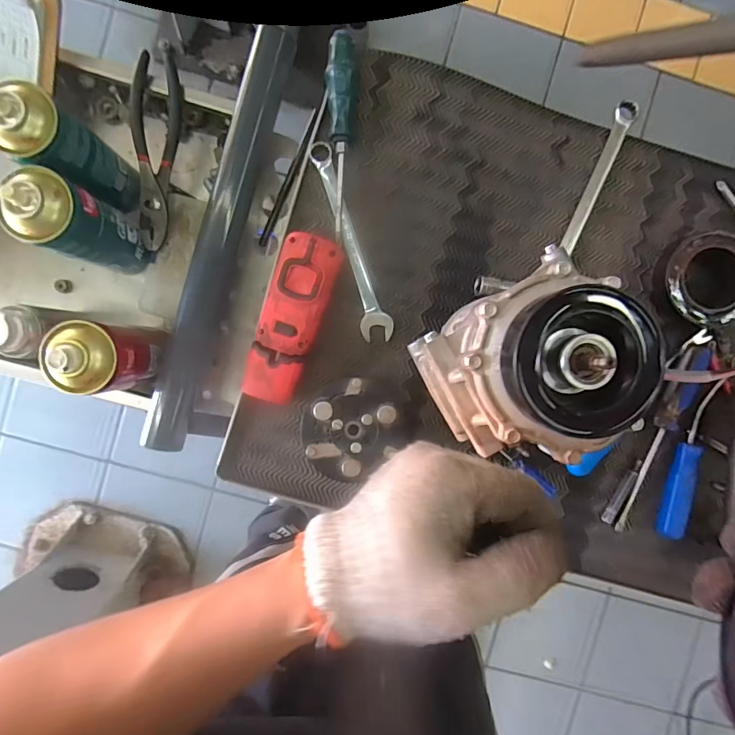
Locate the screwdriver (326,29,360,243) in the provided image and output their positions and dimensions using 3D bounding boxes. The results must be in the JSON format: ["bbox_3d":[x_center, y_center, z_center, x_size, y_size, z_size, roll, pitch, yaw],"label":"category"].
[{"bbox_3d":[-0.024,-0.222,0.436,0.029,0.025,0.188,0,92,-3],"label":"screwdriver"}]

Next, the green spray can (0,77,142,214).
[{"bbox_3d":[-0.280,-0.204,0.431,0.052,0.168,0.056,0,92,-3],"label":"green spray can"}]

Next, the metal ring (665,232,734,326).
[{"bbox_3d":[0.345,-0.087,0.455,0.092,0.034,0.090,0,92,-3],"label":"metal ring"}]

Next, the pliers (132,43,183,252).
[{"bbox_3d":[-0.229,-0.231,0.482,0.047,0.024,0.199,8,92,-3],"label":"pliers"}]

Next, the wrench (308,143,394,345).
[{"bbox_3d":[-0.015,-0.124,0.449,0.030,0.012,0.200,-17,93,-2],"label":"wrench"}]

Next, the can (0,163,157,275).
[{"bbox_3d":[-0.267,-0.134,0.427,0.065,0.163,0.061,0,92,-3],"label":"can"}]

